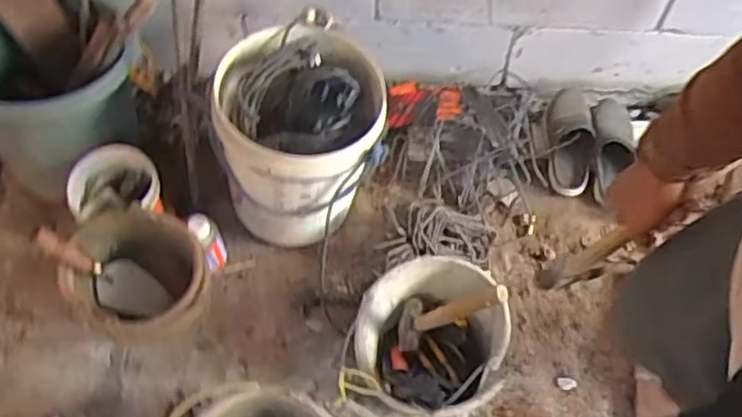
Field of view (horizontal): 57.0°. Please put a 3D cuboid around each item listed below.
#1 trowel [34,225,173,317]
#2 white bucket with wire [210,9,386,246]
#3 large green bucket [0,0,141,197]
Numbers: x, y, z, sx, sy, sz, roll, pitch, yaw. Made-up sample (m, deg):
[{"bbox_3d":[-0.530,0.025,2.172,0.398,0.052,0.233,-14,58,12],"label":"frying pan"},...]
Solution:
[{"bbox_3d":[-0.491,0.121,1.260,0.049,0.287,0.091,-9,52,37],"label":"trowel"},{"bbox_3d":[-0.129,-0.149,1.390,0.313,0.396,0.355,2,60,1],"label":"white bucket with wire"},{"bbox_3d":[-0.638,-0.239,1.424,0.324,0.328,0.329,0,60,0],"label":"large green bucket"}]

